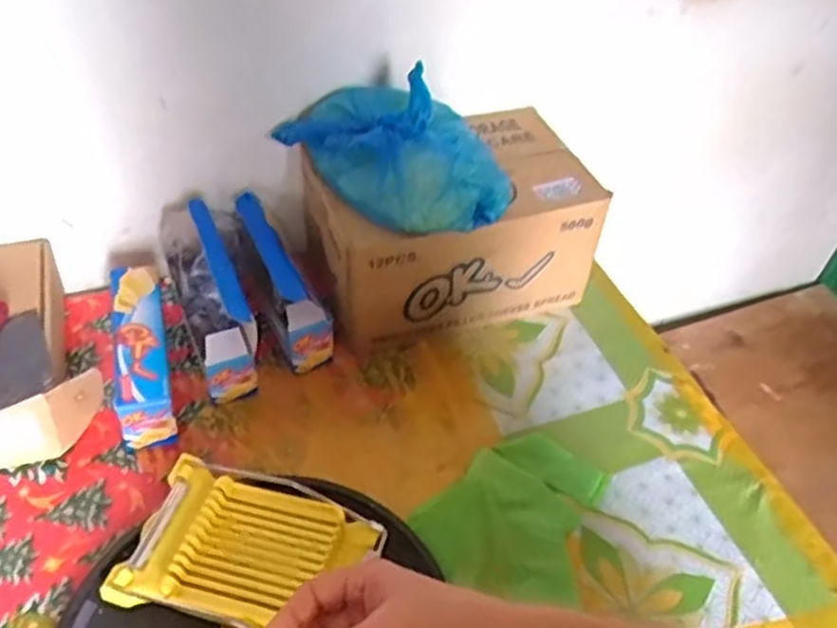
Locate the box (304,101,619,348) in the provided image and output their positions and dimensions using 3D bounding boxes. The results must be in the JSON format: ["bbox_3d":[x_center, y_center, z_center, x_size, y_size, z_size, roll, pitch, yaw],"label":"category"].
[{"bbox_3d":[0.035,-0.091,0.803,0.287,0.157,0.164,-15,48,-18],"label":"box"}]

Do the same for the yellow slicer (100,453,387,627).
[{"bbox_3d":[-0.135,0.194,0.586,0.182,0.044,0.120,13,46,8],"label":"yellow slicer"}]

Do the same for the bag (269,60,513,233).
[{"bbox_3d":[-0.022,-0.157,0.694,0.212,0.090,0.141,-1,45,-5],"label":"bag"}]

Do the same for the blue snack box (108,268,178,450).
[{"bbox_3d":[-0.266,0.038,0.704,0.050,0.076,0.176,-12,47,-16],"label":"blue snack box"}]

